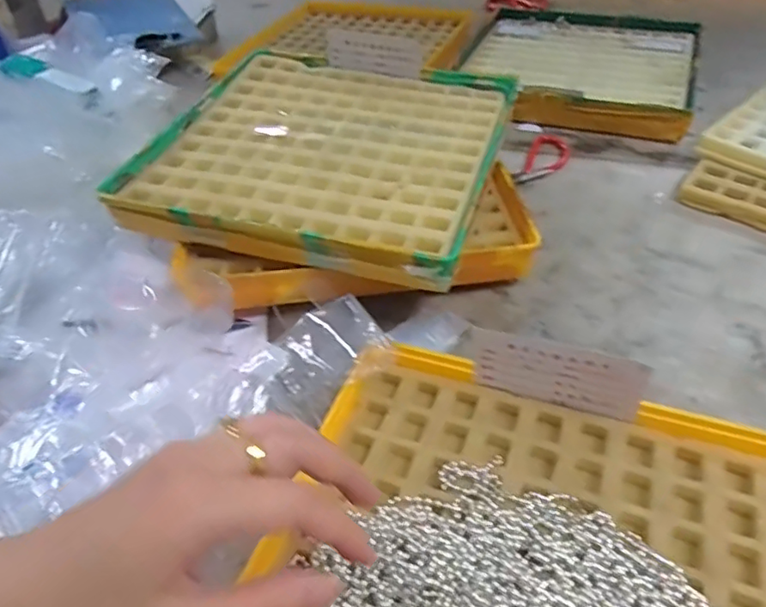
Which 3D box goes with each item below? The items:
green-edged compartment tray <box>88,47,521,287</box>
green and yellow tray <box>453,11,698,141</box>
[{"bbox_3d":[-0.047,-0.137,0.500,0.270,0.028,0.276,9,45,16],"label":"green-edged compartment tray"},{"bbox_3d":[0.242,-0.298,0.736,0.269,0.037,0.295,10,46,17],"label":"green and yellow tray"}]

